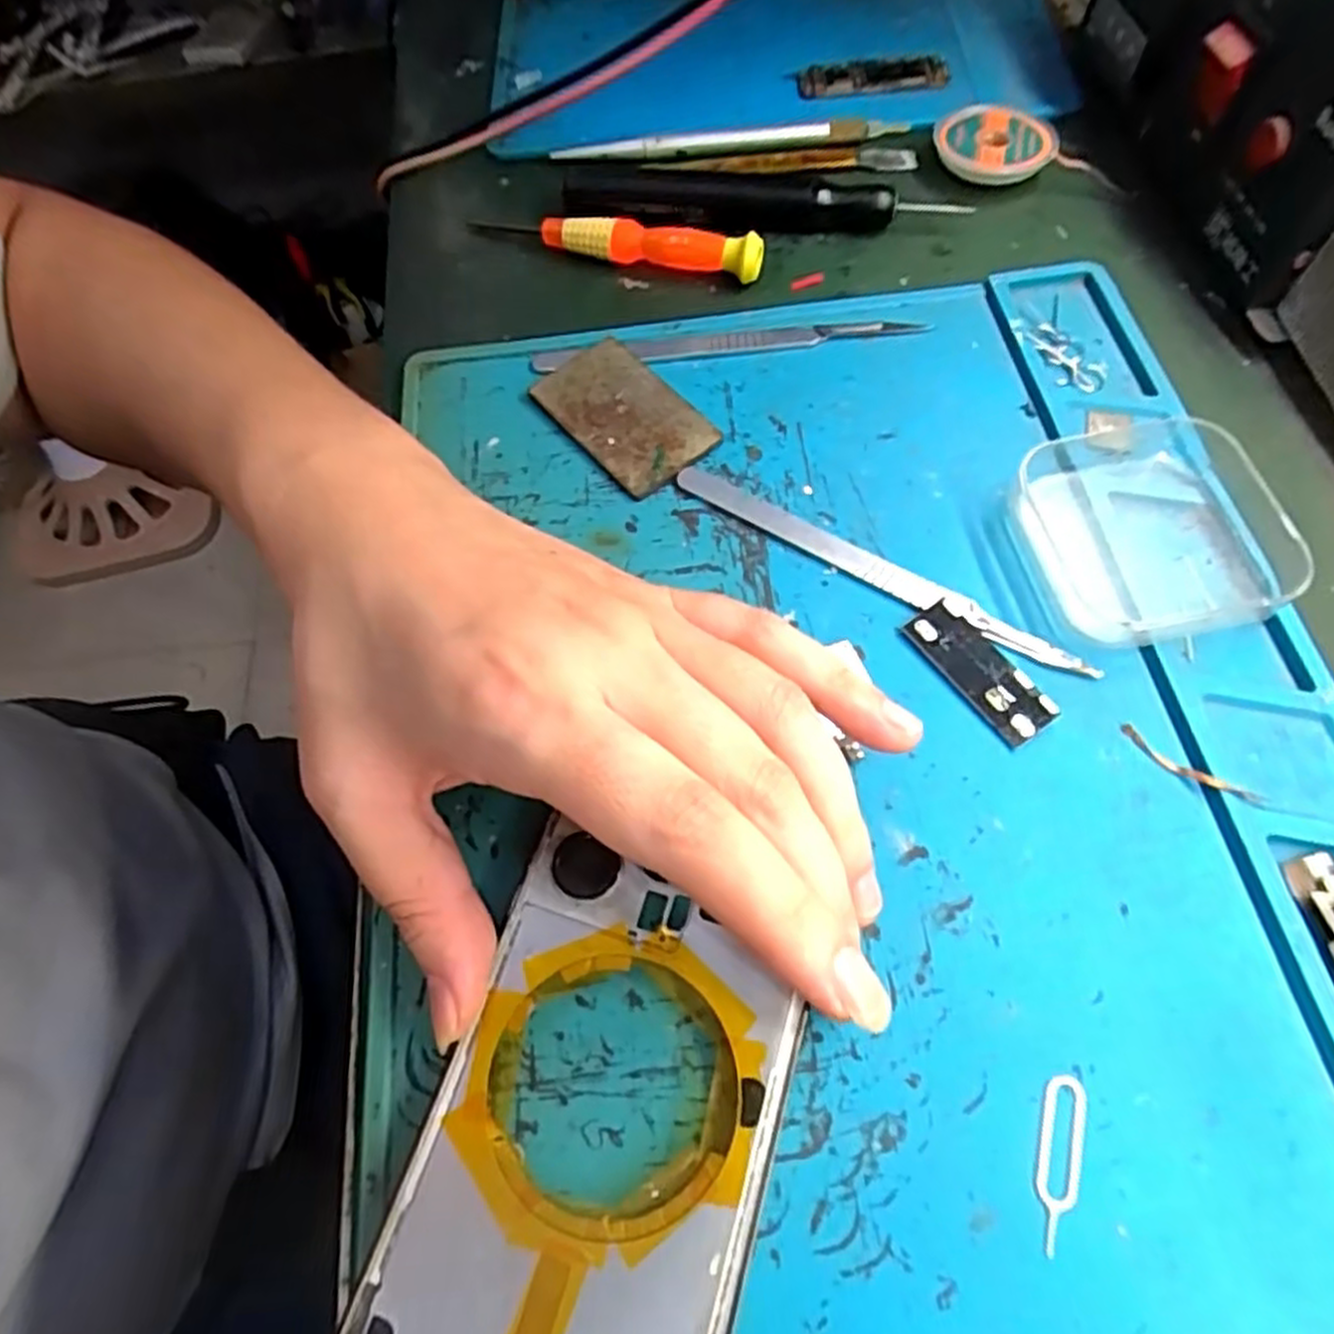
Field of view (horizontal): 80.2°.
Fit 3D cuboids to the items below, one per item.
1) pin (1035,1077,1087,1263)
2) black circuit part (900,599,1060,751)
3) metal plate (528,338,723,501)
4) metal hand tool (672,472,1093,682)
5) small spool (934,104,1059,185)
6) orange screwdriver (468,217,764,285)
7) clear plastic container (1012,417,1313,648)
[{"bbox_3d":[0.081,0.103,0.165,0.008,0.004,0.033,17,66,11],"label":"pin"},{"bbox_3d":[0.083,0.001,0.213,0.016,0.004,0.043,-33,65,-12],"label":"black circuit part"},{"bbox_3d":[-0.014,-0.083,0.262,0.036,0.005,0.061,-35,66,-14],"label":"metal plate"},{"bbox_3d":[0.059,-0.029,0.230,0.129,0.004,0.010,31,69,18],"label":"metal hand tool"},{"bbox_3d":[0.125,-0.202,0.304,0.046,0.013,0.037,5,63,6],"label":"small spool"},{"bbox_3d":[-0.022,-0.162,0.297,0.116,0.015,0.011,17,65,12],"label":"orange screwdriver"},{"bbox_3d":[0.134,-0.036,0.222,0.061,0.020,0.061,-3,66,6],"label":"clear plastic container"}]

